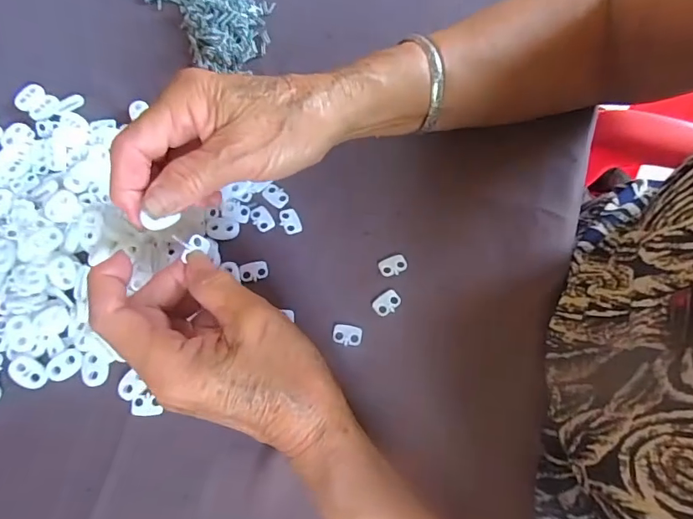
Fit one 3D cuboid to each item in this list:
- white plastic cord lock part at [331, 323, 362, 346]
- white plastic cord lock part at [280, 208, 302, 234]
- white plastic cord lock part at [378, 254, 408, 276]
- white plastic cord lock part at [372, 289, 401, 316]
[{"bbox_3d":[0.000,0.049,0.306,0.019,0.004,0.014,7,72,0],"label":"white plastic cord lock part"},{"bbox_3d":[-0.039,-0.027,0.328,0.014,0.004,0.019,-19,74,-8],"label":"white plastic cord lock part"},{"bbox_3d":[0.032,0.004,0.320,0.019,0.004,0.013,-20,74,-8],"label":"white plastic cord lock part"},{"bbox_3d":[0.027,0.029,0.313,0.014,0.004,0.018,42,75,10],"label":"white plastic cord lock part"}]

